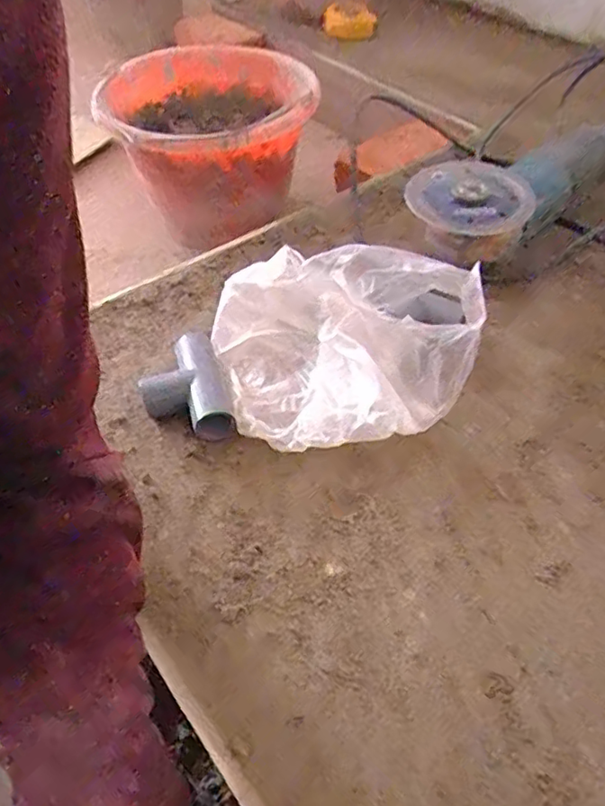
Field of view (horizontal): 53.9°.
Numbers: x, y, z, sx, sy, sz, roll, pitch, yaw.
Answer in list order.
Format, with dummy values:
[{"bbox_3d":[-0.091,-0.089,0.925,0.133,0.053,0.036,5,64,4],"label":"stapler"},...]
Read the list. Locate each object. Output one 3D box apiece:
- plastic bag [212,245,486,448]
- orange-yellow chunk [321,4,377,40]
[{"bbox_3d":[0.024,-0.058,0.419,0.174,0.080,0.169,-9,50,-5],"label":"plastic bag"},{"bbox_3d":[0.066,-0.537,0.837,0.076,0.028,0.038,3,49,4],"label":"orange-yellow chunk"}]

